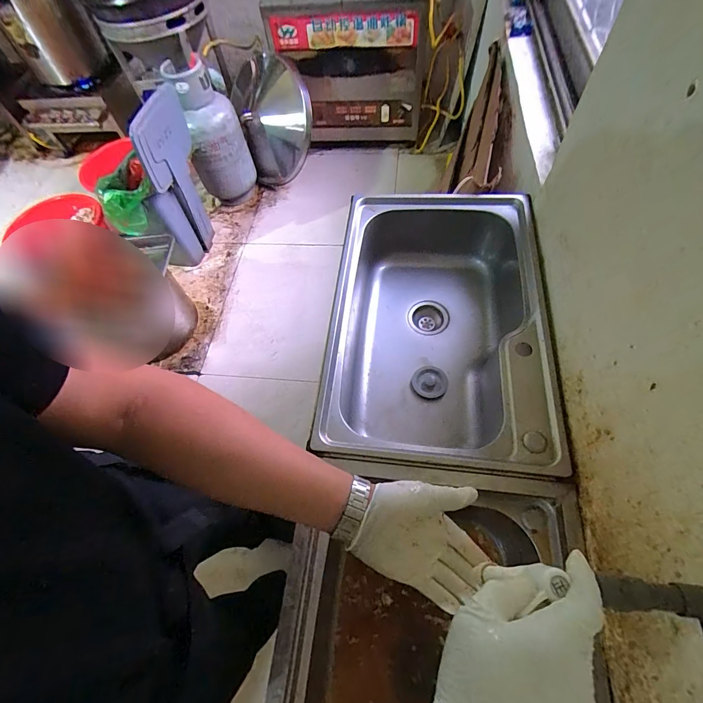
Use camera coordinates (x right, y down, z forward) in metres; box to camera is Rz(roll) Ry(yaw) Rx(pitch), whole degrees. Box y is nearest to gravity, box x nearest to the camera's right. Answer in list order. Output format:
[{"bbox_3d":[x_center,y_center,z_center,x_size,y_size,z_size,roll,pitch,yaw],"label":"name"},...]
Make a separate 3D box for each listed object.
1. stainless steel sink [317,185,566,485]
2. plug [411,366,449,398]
[{"bbox_3d":[0.185,-0.059,0.843,0.429,0.216,0.663,6,63,6],"label":"stainless steel sink"},{"bbox_3d":[0.191,0.072,0.872,0.082,0.011,0.081,7,64,7],"label":"plug"}]

